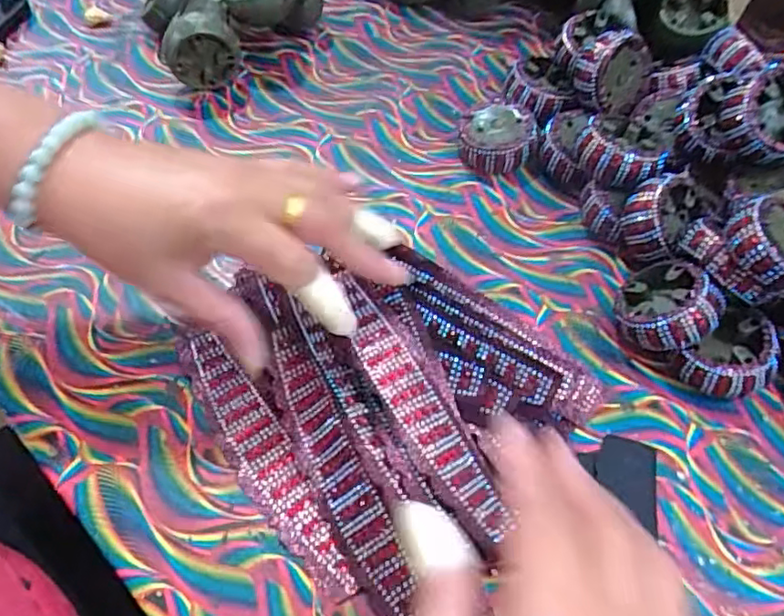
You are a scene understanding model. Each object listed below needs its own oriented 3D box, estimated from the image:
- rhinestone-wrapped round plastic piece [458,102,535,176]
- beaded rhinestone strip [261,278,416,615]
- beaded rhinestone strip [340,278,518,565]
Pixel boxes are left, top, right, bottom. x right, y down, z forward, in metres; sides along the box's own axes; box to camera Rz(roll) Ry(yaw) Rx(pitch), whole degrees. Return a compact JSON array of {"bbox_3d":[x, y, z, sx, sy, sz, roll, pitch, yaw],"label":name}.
[{"bbox_3d":[0.073,-0.117,0.427,0.050,0.023,0.051,1,55,-1],"label":"rhinestone-wrapped round plastic piece"},{"bbox_3d":[-0.032,0.065,0.296,0.028,0.005,0.175,-34,64,10],"label":"beaded rhinestone strip"},{"bbox_3d":[0.012,0.047,0.298,0.030,0.004,0.144,-19,65,-31],"label":"beaded rhinestone strip"}]

